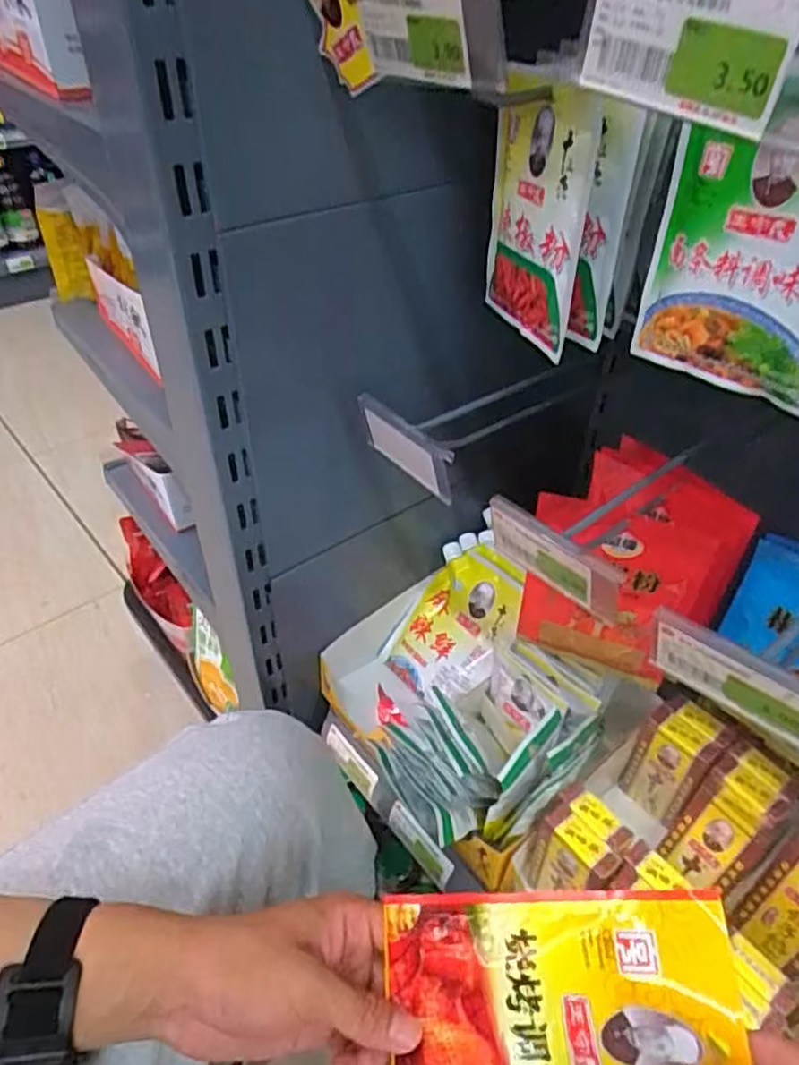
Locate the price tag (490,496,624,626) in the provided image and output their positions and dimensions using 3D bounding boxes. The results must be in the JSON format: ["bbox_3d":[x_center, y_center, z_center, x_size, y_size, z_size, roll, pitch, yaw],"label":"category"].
[{"bbox_3d":[0.095,0.019,0.427,0.010,0.049,0.096,-36,54,-25],"label":"price tag"}]

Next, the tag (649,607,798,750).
[{"bbox_3d":[0.175,0.077,0.347,0.009,0.046,0.098,-33,51,-32],"label":"tag"}]

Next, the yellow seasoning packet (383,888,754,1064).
[{"bbox_3d":[0.067,0.228,0.307,0.164,0.020,0.114,-14,66,21],"label":"yellow seasoning packet"}]

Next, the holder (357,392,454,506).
[{"bbox_3d":[0.006,-0.060,0.498,0.011,0.049,0.100,-27,49,-28],"label":"holder"}]

